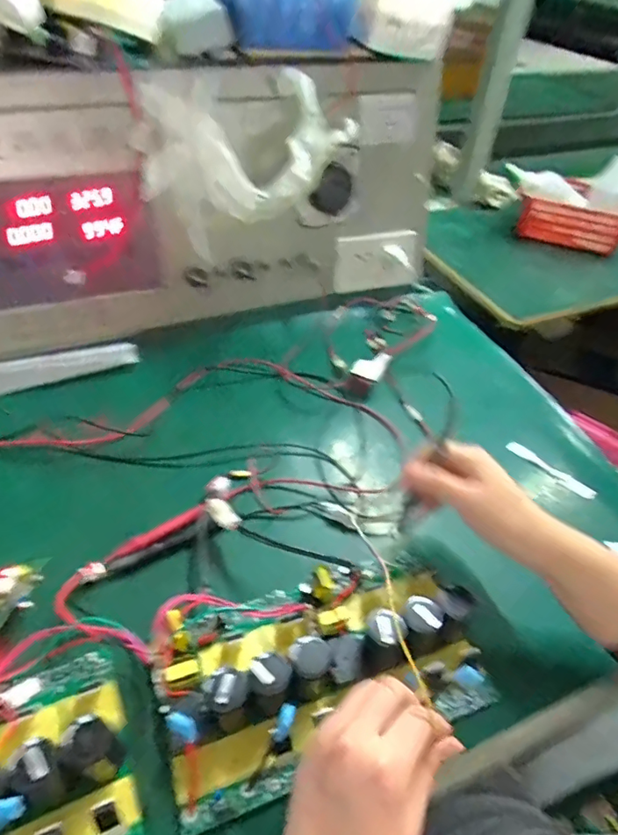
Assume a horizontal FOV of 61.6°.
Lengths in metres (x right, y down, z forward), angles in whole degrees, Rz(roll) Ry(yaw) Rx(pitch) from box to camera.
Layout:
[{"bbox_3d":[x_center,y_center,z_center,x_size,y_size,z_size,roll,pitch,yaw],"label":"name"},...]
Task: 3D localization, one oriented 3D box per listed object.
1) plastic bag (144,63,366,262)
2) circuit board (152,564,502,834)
[{"bbox_3d":[-0.069,-0.272,0.577,0.226,0.162,0.079,2,45,-3],"label":"plastic bag"},{"bbox_3d":[0.011,0.181,0.393,0.242,0.058,0.134,-13,47,-17],"label":"circuit board"}]

